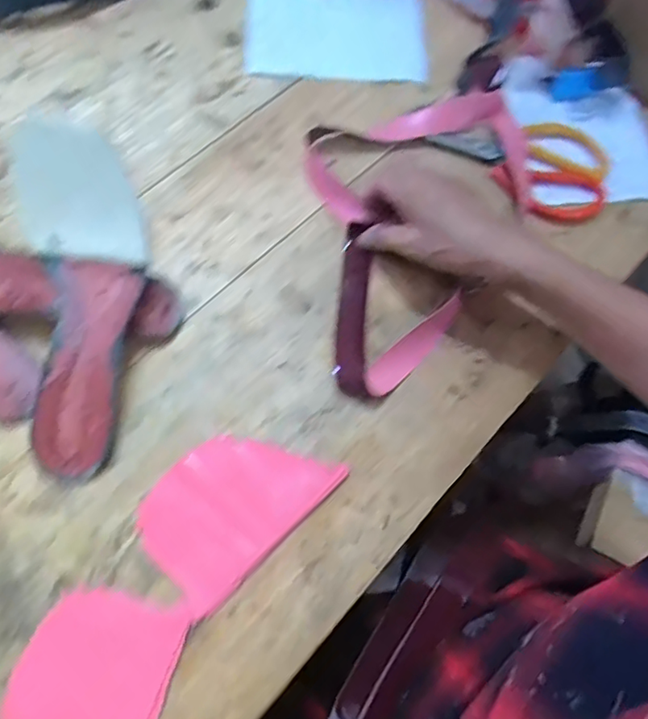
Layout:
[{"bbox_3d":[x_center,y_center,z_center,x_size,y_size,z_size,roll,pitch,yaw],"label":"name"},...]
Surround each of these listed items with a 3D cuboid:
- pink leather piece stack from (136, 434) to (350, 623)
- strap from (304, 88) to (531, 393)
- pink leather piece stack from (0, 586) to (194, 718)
[{"bbox_3d":[-0.064,0.098,0.403,0.090,0.006,0.130,43,72,13],"label":"pink leather piece stack"},{"bbox_3d":[0.070,-0.138,0.513,0.189,0.044,0.354,20,64,5],"label":"strap"},{"bbox_3d":[-0.150,0.215,0.350,0.095,0.006,0.133,15,68,3],"label":"pink leather piece stack"}]

